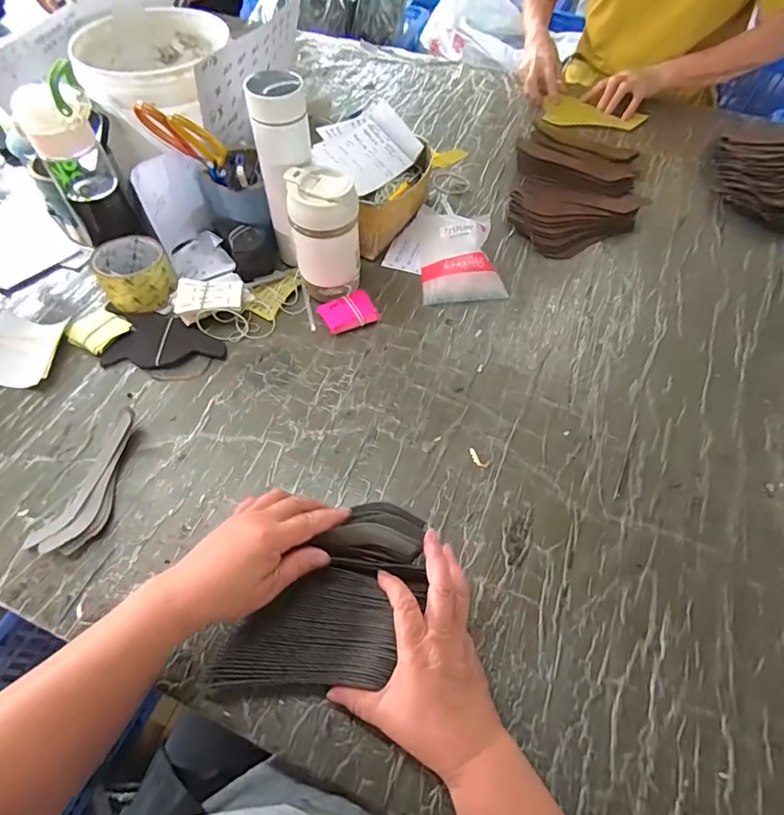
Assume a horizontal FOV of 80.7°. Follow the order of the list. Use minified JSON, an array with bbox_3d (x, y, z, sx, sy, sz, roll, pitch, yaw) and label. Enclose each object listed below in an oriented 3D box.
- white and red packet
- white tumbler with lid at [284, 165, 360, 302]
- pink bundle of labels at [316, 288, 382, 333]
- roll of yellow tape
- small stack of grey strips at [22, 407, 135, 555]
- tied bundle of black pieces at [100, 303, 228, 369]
[{"bbox_3d":[0.093,-0.230,0.672,0.126,0.043,0.172,-4,58,-4],"label":"white and red packet"},{"bbox_3d":[-0.084,-0.213,0.587,0.082,0.151,0.074,-10,59,-8],"label":"white tumbler with lid"},{"bbox_3d":[-0.056,-0.125,0.614,0.070,0.019,0.050,-27,62,-17],"label":"pink bundle of labels"},{"bbox_3d":[-0.338,-0.178,0.614,0.086,0.057,0.090,1,58,-1],"label":"roll of yellow tape"},{"bbox_3d":[-0.300,0.077,0.476,0.057,0.017,0.156,20,59,11],"label":"small stack of grey strips"},{"bbox_3d":[-0.290,-0.089,0.591,0.155,0.008,0.089,0,58,-1],"label":"tied bundle of black pieces"}]

